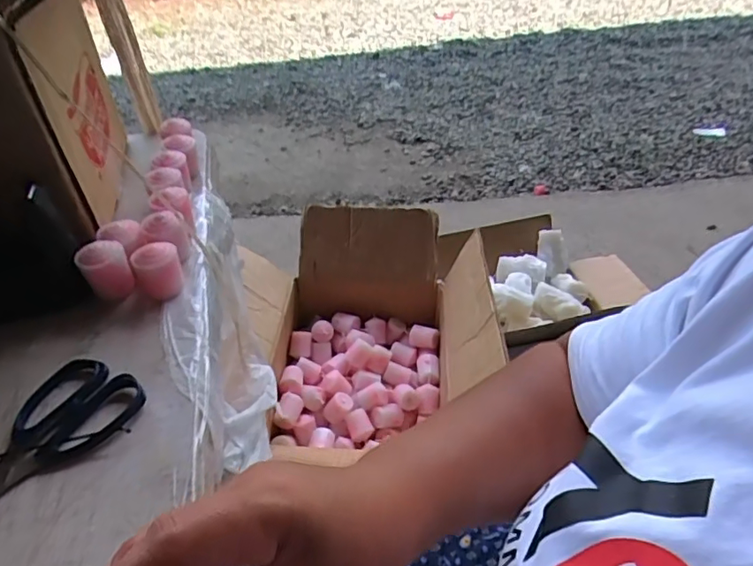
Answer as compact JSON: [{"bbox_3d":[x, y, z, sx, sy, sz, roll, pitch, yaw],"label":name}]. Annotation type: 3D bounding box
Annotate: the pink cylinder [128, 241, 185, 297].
[{"bbox_3d":[-0.193,-0.014,0.484,0.040,0.042,0.035,-20,43,-19],"label":"pink cylinder"}]

